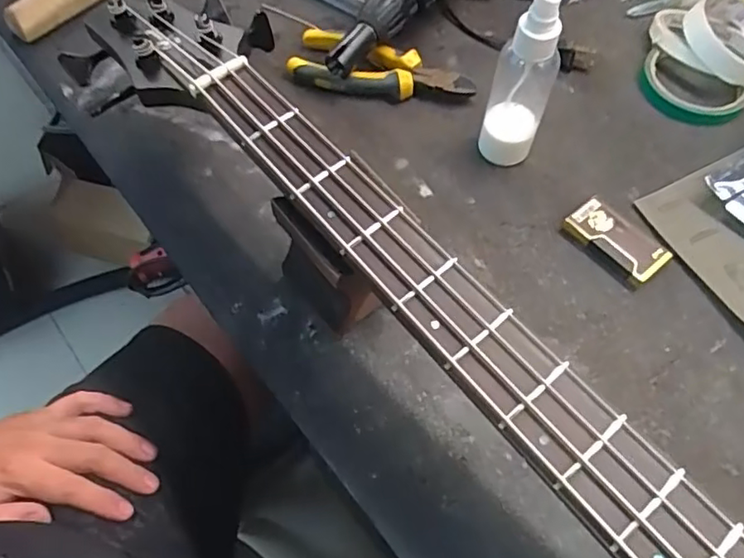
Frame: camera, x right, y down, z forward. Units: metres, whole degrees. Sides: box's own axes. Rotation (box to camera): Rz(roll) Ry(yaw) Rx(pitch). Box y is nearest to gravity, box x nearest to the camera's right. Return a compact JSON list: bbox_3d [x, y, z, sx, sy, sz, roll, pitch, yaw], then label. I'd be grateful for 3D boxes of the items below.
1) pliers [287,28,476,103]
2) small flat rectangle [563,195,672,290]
[{"bbox_3d":[0.009,-0.174,0.494,0.148,0.025,0.052,10,62,6],"label":"pliers"},{"bbox_3d":[0.175,-0.028,0.426,0.038,0.014,0.069,-38,67,-18],"label":"small flat rectangle"}]

